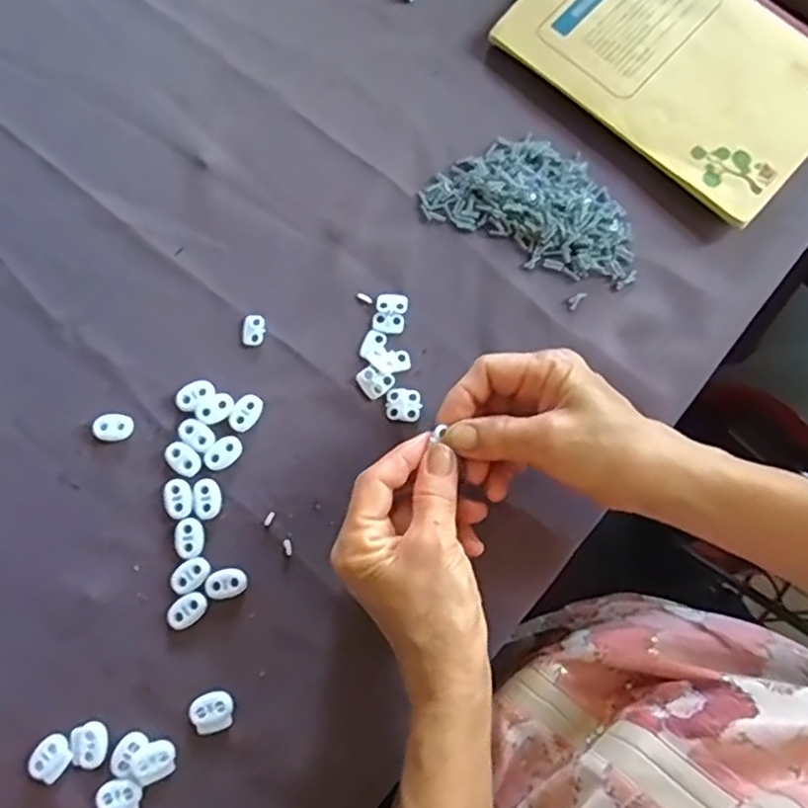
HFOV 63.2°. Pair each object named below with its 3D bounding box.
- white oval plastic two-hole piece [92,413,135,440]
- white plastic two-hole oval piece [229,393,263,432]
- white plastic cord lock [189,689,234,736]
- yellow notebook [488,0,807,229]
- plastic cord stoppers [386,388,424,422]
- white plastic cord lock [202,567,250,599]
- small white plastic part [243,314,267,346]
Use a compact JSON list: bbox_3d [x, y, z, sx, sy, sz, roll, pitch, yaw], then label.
[{"bbox_3d":[-0.170,0.013,0.384,0.023,0.005,0.016,2,77,2],"label":"white oval plastic two-hole piece"},{"bbox_3d":[-0.093,0.005,0.387,0.016,0.004,0.023,27,79,7],"label":"white plastic two-hole oval piece"},{"bbox_3d":[-0.102,0.164,0.349,0.022,0.005,0.020,-25,78,-4],"label":"white plastic cord lock"},{"bbox_3d":[0.178,-0.227,0.426,0.206,0.011,0.141,42,81,10],"label":"yellow notebook"},{"bbox_3d":[0.000,0.000,0.388,0.021,0.004,0.020,-1,77,1],"label":"plastic cord stoppers"},{"bbox_3d":[-0.100,0.100,0.368,0.023,0.004,0.015,-18,77,-3],"label":"white plastic cord lock"},{"bbox_3d":[-0.091,-0.045,0.397,0.013,0.004,0.019,2,77,2],"label":"small white plastic part"}]

